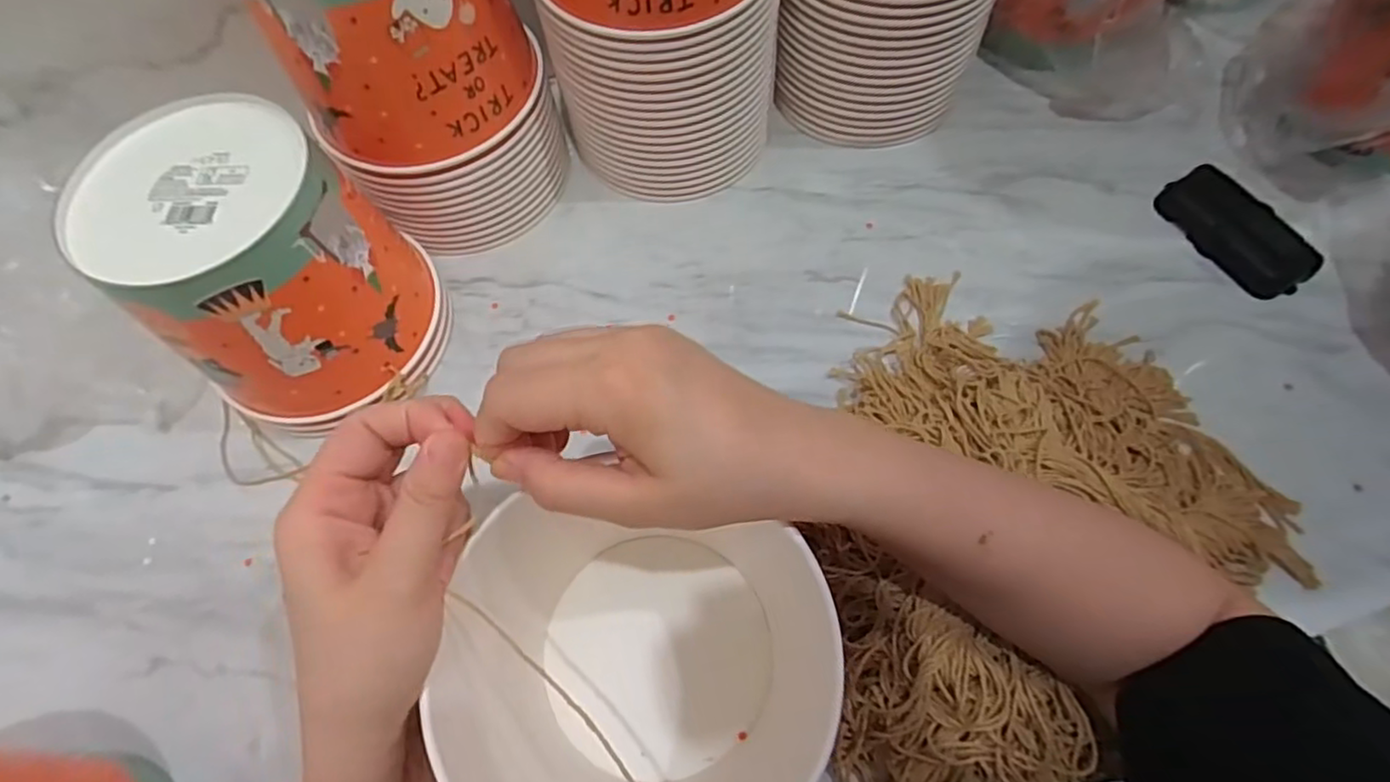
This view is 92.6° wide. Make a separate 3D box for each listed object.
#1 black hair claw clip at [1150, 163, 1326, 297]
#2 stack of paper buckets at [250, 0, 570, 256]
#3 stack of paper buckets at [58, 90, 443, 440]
[{"bbox_3d":[0.385,-0.118,0.474,0.051,0.029,0.109,-28,68,-9],"label":"black hair claw clip"},{"bbox_3d":[-0.182,-0.218,0.446,0.146,0.222,0.137,-24,67,-8],"label":"stack of paper buckets"},{"bbox_3d":[-0.253,-0.071,0.417,0.138,0.155,0.144,42,74,18],"label":"stack of paper buckets"}]

